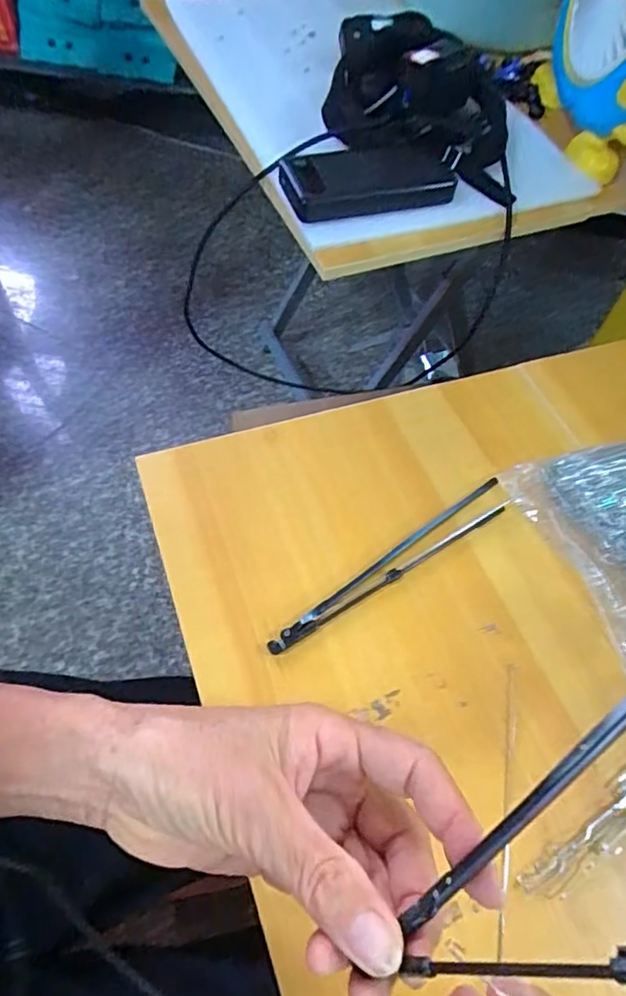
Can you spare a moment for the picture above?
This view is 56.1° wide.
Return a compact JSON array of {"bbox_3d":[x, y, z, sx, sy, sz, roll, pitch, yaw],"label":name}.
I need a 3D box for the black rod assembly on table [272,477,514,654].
[{"bbox_3d":[0.051,0.038,0.355,0.184,0.007,0.022,-30,63,-20],"label":"black rod assembly on table"}]

